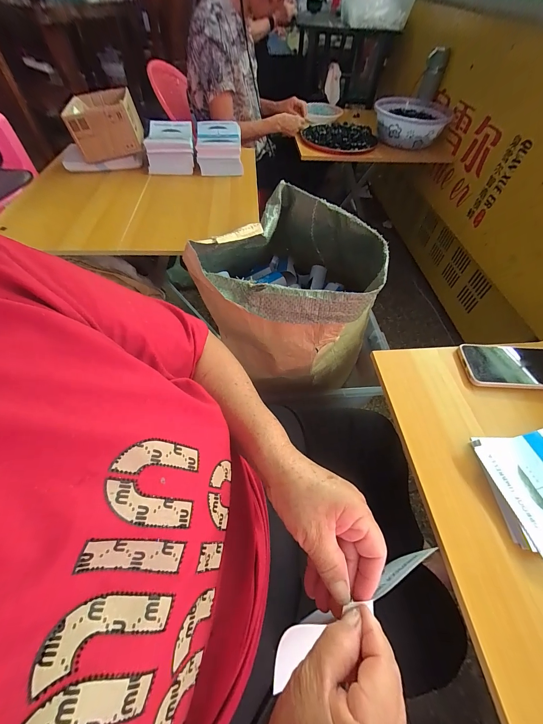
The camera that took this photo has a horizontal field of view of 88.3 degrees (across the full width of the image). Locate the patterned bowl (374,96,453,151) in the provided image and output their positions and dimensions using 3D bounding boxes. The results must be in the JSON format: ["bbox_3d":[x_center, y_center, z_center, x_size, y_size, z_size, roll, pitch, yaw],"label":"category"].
[{"bbox_3d":[0.560,-0.960,1.147,0.292,0.124,0.248,12,56,6],"label":"patterned bowl"}]

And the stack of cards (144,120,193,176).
[{"bbox_3d":[-0.287,-0.619,0.802,0.122,0.073,0.185,-6,56,-7],"label":"stack of cards"}]

